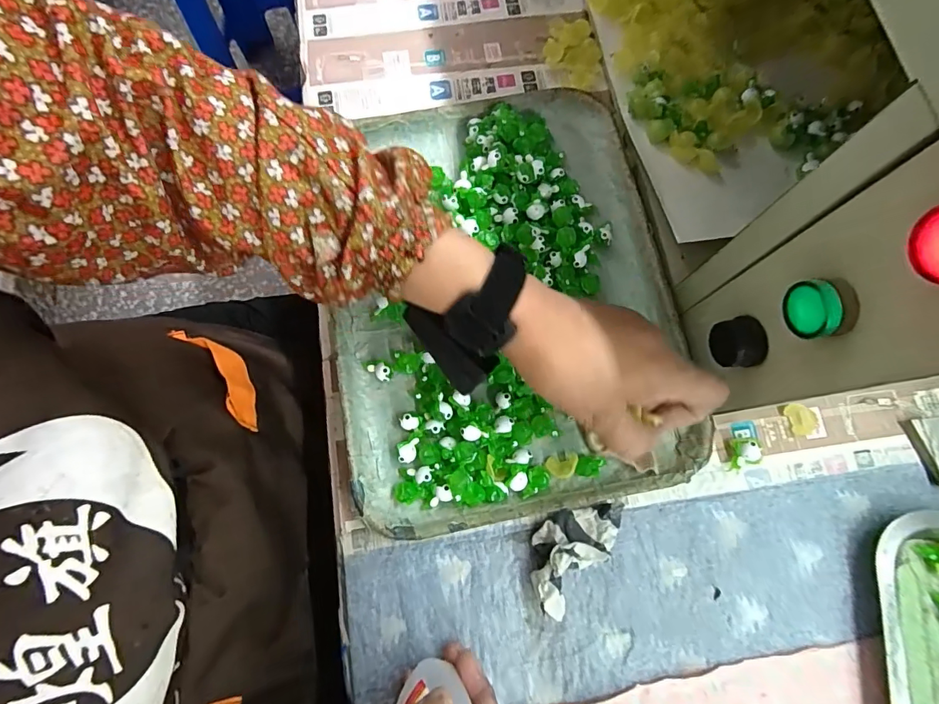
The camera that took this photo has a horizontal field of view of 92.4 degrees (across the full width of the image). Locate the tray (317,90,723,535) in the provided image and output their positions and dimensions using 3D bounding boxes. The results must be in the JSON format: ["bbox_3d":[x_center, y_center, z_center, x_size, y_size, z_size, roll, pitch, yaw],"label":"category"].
[{"bbox_3d":[0.025,-0.051,0.358,0.259,0.035,0.340,-10,75,-2],"label":"tray"}]

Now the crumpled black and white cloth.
[{"bbox_3d":[0.072,0.135,0.314,0.083,0.027,0.044,-41,79,-10],"label":"crumpled black and white cloth"}]

